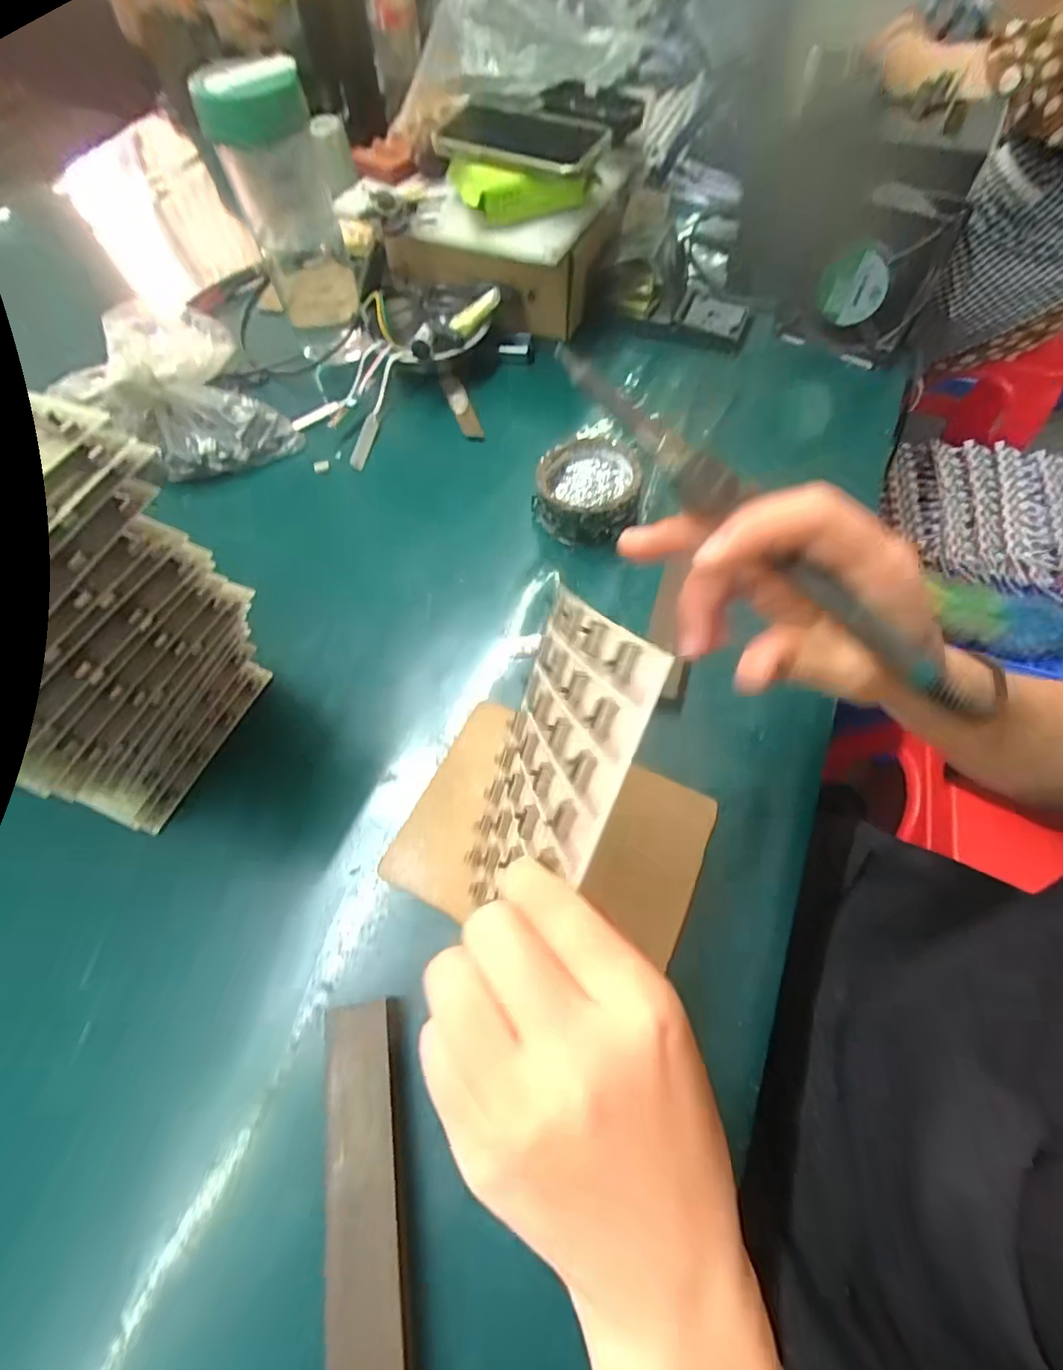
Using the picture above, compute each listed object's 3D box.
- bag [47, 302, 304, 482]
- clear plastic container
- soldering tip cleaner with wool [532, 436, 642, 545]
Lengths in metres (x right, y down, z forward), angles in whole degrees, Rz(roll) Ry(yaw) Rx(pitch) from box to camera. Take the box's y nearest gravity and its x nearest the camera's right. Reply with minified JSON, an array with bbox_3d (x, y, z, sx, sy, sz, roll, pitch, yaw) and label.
[{"bbox_3d":[-0.333,-0.274,0.489,0.144,0.079,0.191,-35,66,-15],"label":"bag"},{"bbox_3d":[-0.215,-0.414,0.486,0.080,0.198,0.080,-20,63,-8],"label":"clear plastic container"},{"bbox_3d":[0.046,-0.157,0.437,0.083,0.045,0.082,15,64,10],"label":"soldering tip cleaner with wool"}]

